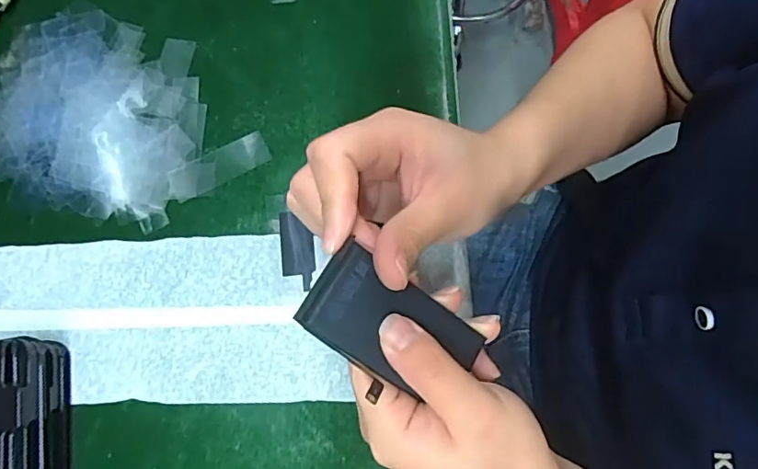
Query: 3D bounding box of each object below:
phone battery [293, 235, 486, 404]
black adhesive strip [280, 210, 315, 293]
[{"bbox_3d":[0.006,0.040,0.212,0.077,0.007,0.042,39,72,-20],"label":"phone battery"},{"bbox_3d":[-0.046,0.009,0.294,0.019,0.004,0.046,-7,74,0],"label":"black adhesive strip"}]

